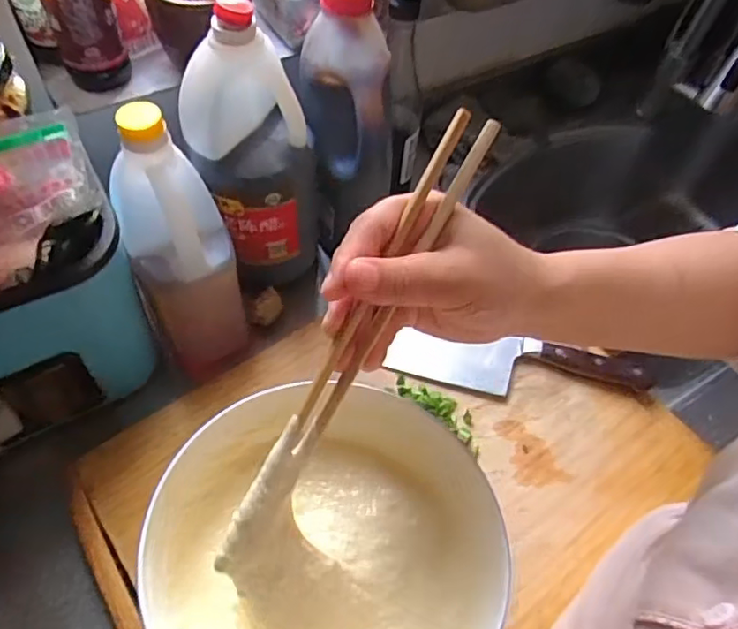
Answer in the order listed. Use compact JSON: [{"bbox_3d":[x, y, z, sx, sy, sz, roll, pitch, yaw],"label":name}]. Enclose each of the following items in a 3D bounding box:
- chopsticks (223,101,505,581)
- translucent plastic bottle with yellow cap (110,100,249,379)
[{"bbox_3d":[-0.004,0.009,0.271,0.020,0.018,0.234,28,83,14],"label":"chopsticks"},{"bbox_3d":[-0.162,-0.057,0.517,0.086,0.250,0.104,-17,59,-16],"label":"translucent plastic bottle with yellow cap"}]

